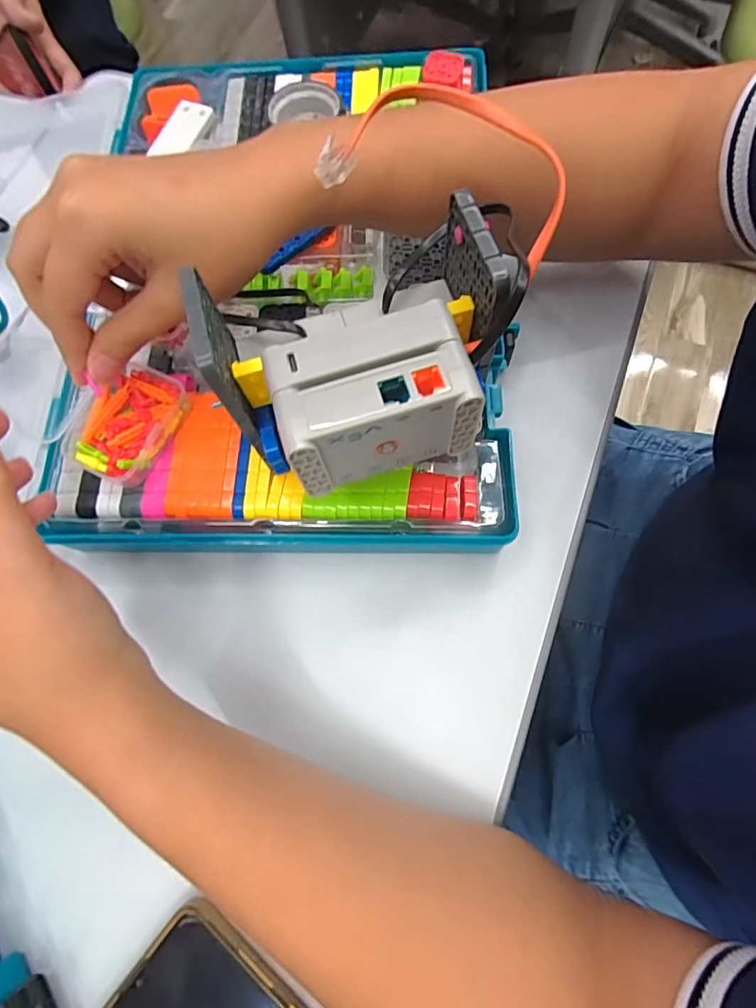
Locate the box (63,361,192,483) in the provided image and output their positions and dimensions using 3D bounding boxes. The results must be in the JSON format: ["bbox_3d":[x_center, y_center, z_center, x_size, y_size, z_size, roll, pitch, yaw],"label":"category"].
[{"bbox_3d":[-0.136,-0.044,0.270,0.046,0.015,0.063,27,73,12],"label":"box"}]

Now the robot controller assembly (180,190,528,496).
[{"bbox_3d":[-0.005,-0.060,0.195,0.116,0.046,0.106,-2,72,5],"label":"robot controller assembly"}]

